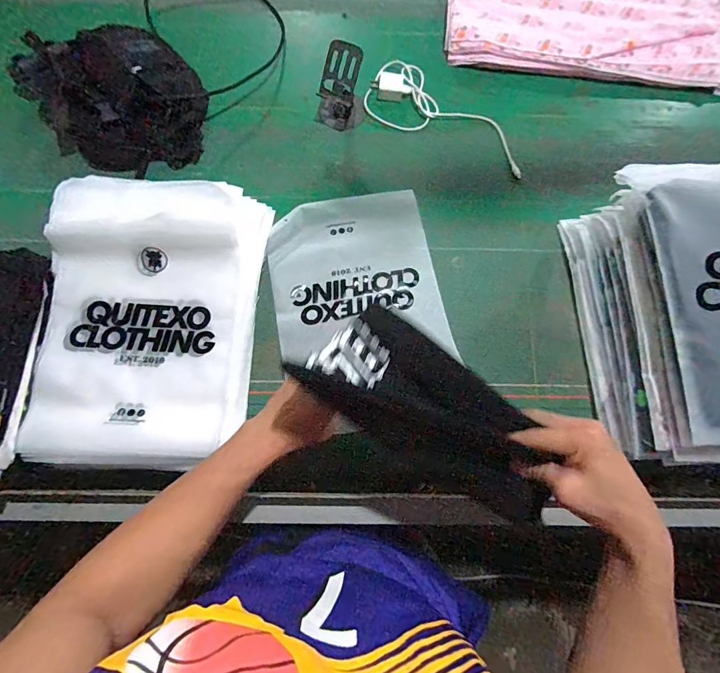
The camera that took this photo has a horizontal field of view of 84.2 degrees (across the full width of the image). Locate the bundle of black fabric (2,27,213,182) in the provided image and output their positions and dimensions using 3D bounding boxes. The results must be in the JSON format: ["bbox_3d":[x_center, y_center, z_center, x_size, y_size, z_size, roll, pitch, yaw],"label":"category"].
[{"bbox_3d":[-0.422,-0.420,0.671,0.249,0.078,0.345,-40,79,-10],"label":"bundle of black fabric"}]

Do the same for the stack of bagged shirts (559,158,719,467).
[{"bbox_3d":[0.455,-0.037,0.500,0.241,0.203,0.366,-1,71,-4],"label":"stack of bagged shirts"}]

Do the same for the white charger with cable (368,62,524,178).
[{"bbox_3d":[0.157,-0.385,0.701,0.309,0.031,0.123,28,76,6],"label":"white charger with cable"}]

